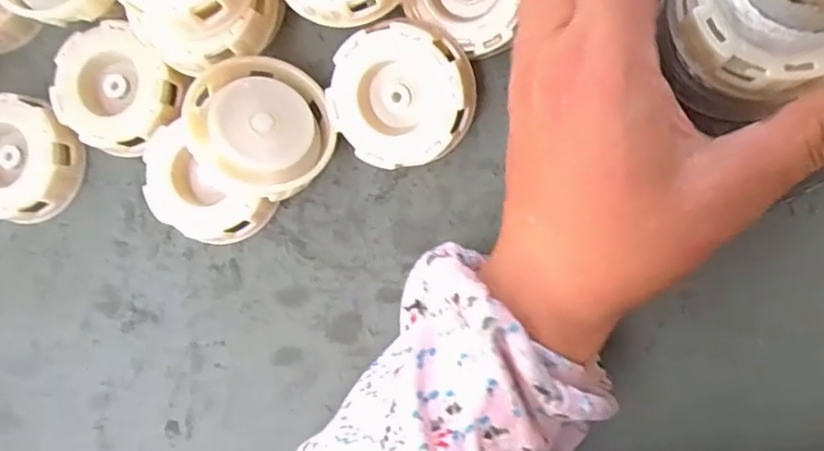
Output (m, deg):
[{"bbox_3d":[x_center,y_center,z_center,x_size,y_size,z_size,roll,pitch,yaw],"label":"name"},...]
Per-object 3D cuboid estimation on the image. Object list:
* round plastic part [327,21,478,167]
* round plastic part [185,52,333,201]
[{"bbox_3d":[-0.005,-0.057,0.266,0.061,0.019,0.058,-3,107,10],"label":"round plastic part"},{"bbox_3d":[-0.068,-0.044,0.271,0.060,0.025,0.063,-2,79,-33],"label":"round plastic part"}]

